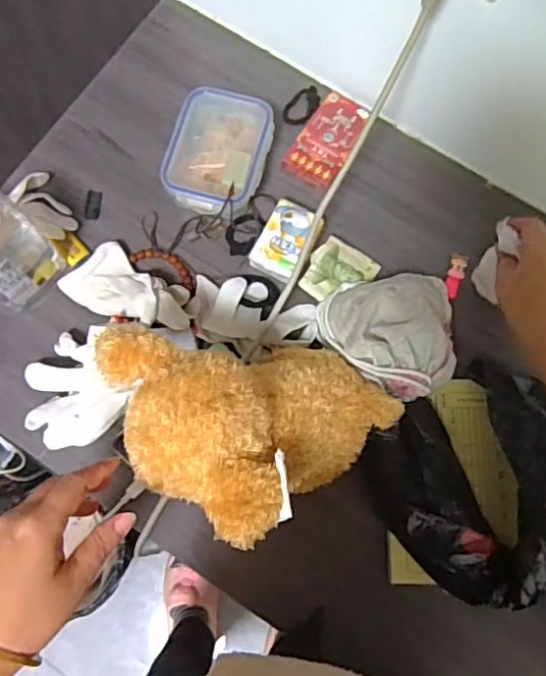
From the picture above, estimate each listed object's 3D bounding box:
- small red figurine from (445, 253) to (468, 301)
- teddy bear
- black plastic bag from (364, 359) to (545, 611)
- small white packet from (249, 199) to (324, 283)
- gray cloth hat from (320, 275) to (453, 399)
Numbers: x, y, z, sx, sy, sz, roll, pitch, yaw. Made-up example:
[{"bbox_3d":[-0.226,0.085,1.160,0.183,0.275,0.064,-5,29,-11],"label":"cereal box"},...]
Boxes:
[{"bbox_3d":[0.191,-0.064,0.609,0.017,0.015,0.054,18,76,3],"label":"small red figurine"},{"bbox_3d":[-0.010,0.072,0.468,0.223,0.177,0.157,-4,76,-2],"label":"teddy bear"},{"bbox_3d":[0.188,0.130,0.534,0.183,0.075,0.206,-18,77,-6],"label":"black plastic bag"},{"bbox_3d":[0.015,-0.097,0.600,0.053,0.029,0.075,25,77,5],"label":"small white packet"},{"bbox_3d":[0.111,-0.003,0.560,0.125,0.084,0.122,0,76,-1],"label":"gray cloth hat"}]

